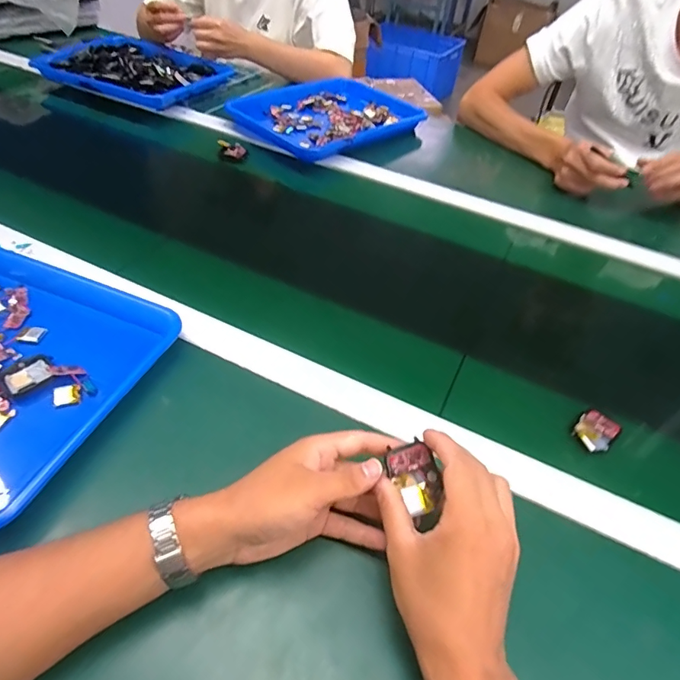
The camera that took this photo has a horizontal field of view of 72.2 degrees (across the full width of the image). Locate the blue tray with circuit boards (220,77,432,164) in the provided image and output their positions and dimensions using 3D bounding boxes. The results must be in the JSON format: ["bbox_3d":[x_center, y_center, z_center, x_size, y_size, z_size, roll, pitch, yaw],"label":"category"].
[{"bbox_3d":[-0.019,-0.420,0.867,0.314,0.034,0.254,-32,58,-31],"label":"blue tray with circuit boards"}]

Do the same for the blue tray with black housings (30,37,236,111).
[{"bbox_3d":[-0.388,-0.537,0.915,0.316,0.041,0.233,21,48,13],"label":"blue tray with black housings"}]

